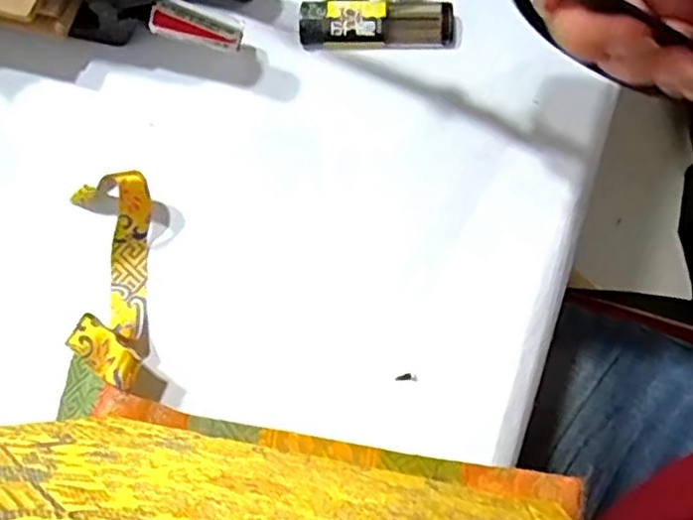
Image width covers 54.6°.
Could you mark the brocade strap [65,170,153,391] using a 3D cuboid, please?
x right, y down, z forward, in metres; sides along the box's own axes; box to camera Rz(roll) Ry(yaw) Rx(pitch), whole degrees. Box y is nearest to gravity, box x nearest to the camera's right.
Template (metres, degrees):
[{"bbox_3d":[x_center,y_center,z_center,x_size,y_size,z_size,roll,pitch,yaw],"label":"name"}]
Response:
[{"bbox_3d":[-0.105,0.008,0.305,0.037,0.034,0.102,-9,71,-2],"label":"brocade strap"}]

